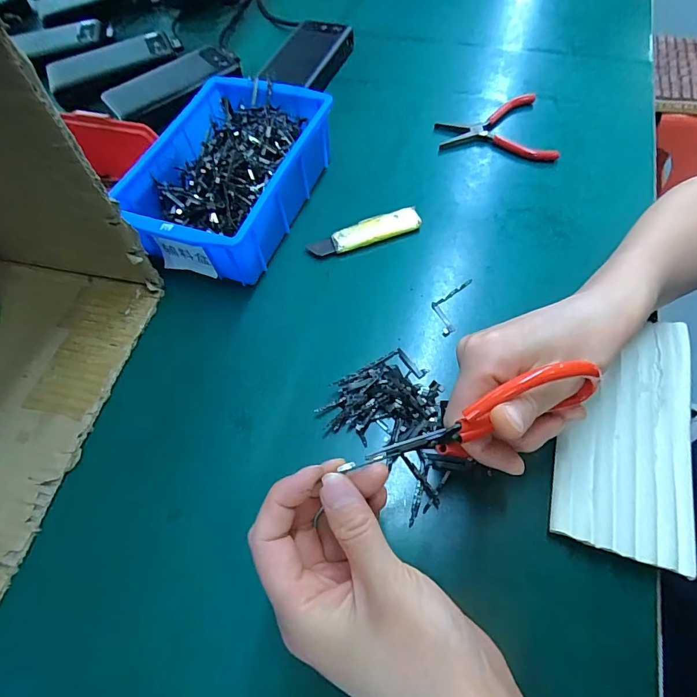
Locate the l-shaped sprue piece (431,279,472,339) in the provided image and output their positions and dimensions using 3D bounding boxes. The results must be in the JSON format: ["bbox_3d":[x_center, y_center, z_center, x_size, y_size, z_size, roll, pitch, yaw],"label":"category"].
[{"bbox_3d":[0.083,-0.037,0.361,0.024,0.004,0.059,18,63,13],"label":"l-shaped sprue piece"}]

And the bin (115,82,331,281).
[{"bbox_3d":[-0.113,-0.161,0.407,0.142,0.064,0.199,17,63,13],"label":"bin"}]

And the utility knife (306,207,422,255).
[{"bbox_3d":[0.015,-0.106,0.400,0.103,0.011,0.024,-19,61,-7],"label":"utility knife"}]

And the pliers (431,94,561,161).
[{"bbox_3d":[0.151,-0.229,0.459,0.110,0.011,0.101,-4,61,1],"label":"pliers"}]

